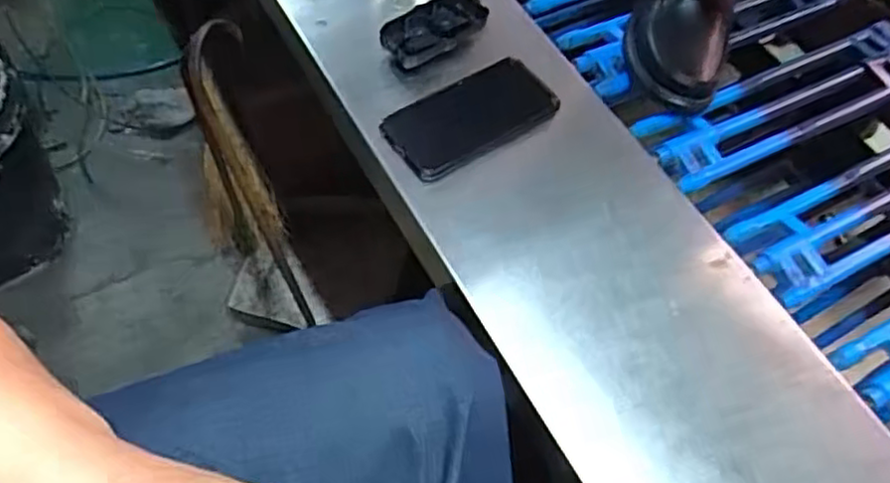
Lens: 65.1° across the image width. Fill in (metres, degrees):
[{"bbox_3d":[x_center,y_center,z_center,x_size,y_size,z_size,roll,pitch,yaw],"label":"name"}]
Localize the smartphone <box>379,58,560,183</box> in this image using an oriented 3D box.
[{"bbox_3d":[0.026,-0.116,0.649,0.159,0.014,0.077,-30,65,-21],"label":"smartphone"}]

